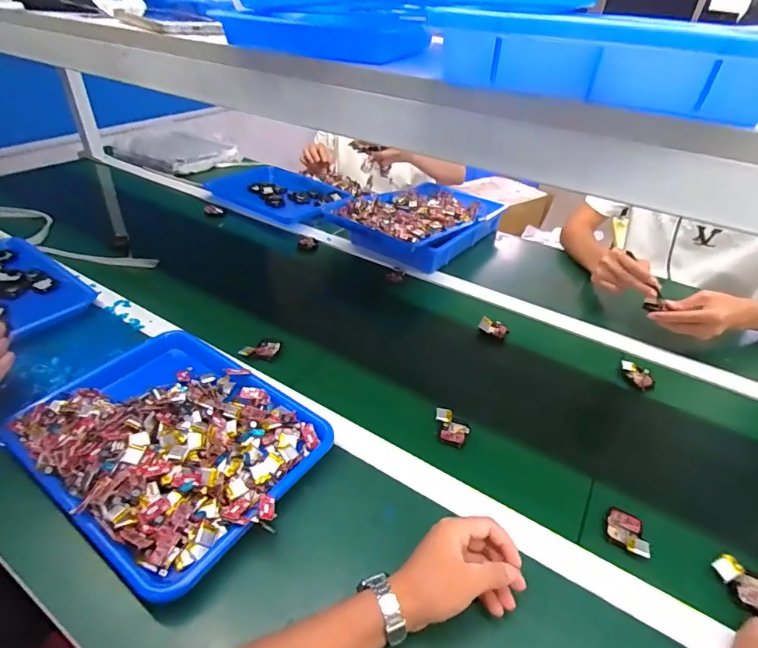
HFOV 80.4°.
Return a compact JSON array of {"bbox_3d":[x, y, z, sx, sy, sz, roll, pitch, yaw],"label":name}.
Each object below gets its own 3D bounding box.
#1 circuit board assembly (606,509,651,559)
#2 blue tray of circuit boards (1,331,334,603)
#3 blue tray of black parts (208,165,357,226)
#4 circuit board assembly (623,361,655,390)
[{"bbox_3d":[0.275,0.230,0.496,0.040,0.009,0.049,15,38,16],"label":"circuit board assembly"},{"bbox_3d":[-0.250,0.133,0.553,0.345,0.066,0.266,26,42,27],"label":"blue tray of circuit boards"},{"bbox_3d":[-0.243,-0.351,1.192,0.439,0.046,0.252,26,42,27],"label":"blue tray of black parts"},{"bbox_3d":[0.411,0.080,0.711,0.029,0.015,0.051,-1,37,-7],"label":"circuit board assembly"}]

